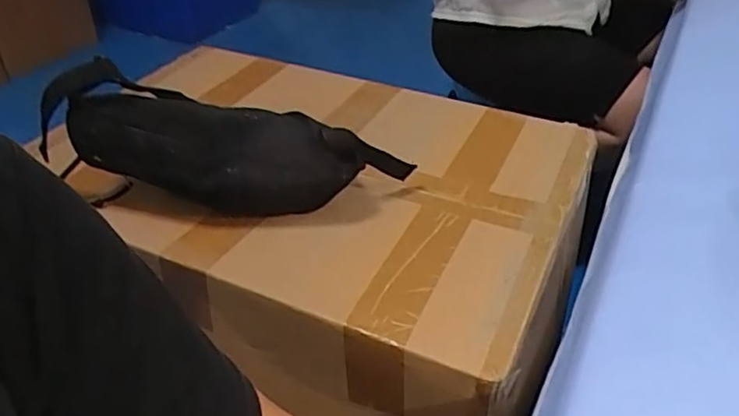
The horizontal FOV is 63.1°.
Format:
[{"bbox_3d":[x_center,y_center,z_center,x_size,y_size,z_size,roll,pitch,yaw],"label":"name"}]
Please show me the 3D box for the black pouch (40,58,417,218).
[{"bbox_3d":[-0.137,-0.060,0.601,0.343,0.107,0.096,5,38,6],"label":"black pouch"}]

